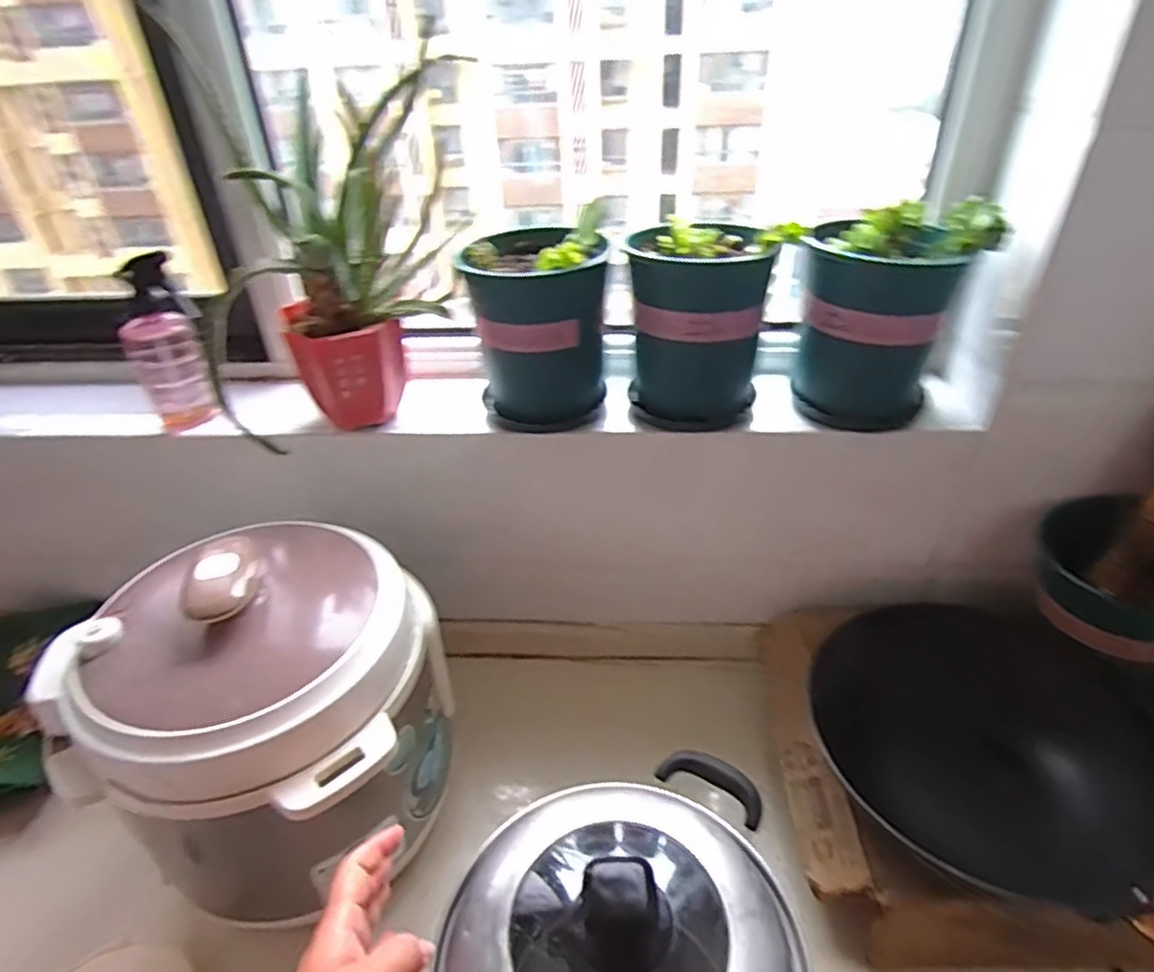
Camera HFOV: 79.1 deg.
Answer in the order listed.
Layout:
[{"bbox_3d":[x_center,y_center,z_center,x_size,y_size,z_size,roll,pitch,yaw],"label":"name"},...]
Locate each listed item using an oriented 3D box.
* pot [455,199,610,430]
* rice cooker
[{"bbox_3d":[-0.044,-0.185,0.770,0.150,0.201,0.138,-3,35,-1],"label":"pot"},{"bbox_3d":[-0.290,0.208,0.683,0.298,0.313,0.301,2,35,5],"label":"rice cooker"}]

